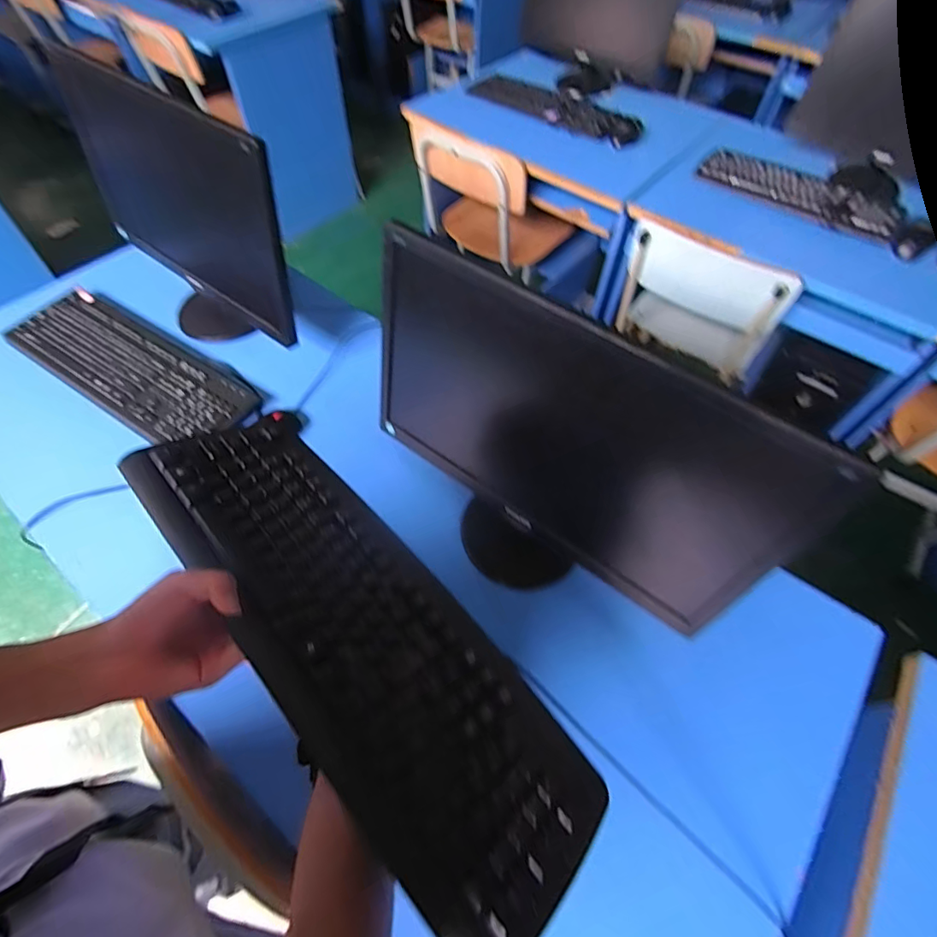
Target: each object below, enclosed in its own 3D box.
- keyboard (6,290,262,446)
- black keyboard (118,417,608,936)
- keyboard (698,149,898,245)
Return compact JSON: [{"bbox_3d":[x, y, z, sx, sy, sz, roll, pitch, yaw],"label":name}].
[{"bbox_3d":[-0.545,-0.165,0.805,0.437,0.020,0.153,30,59,17],"label":"keyboard"},{"bbox_3d":[-0.088,0.113,0.388,0.436,0.016,0.154,43,40,21],"label":"black keyboard"},{"bbox_3d":[0.786,-0.659,1.197,0.454,0.040,0.133,33,60,19],"label":"keyboard"}]

